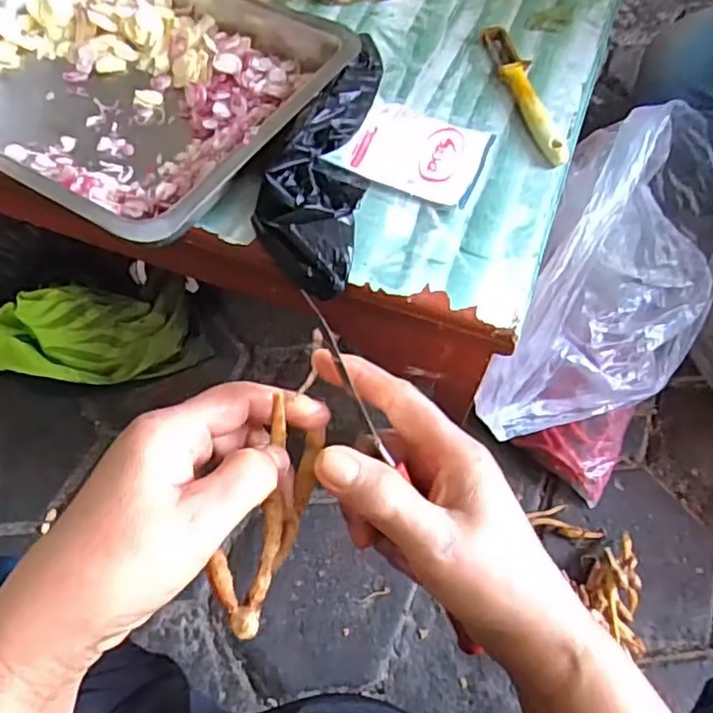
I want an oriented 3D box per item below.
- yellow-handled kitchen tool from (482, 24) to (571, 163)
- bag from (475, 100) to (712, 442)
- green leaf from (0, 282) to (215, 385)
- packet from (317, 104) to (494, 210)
[{"bbox_3d":[0.146,-0.231,0.543,0.024,0.015,0.173,-10,62,-8],"label":"yellow-handled kitchen tool"},{"bbox_3d":[0.269,-0.069,0.611,0.196,0.222,0.293,21,62,11],"label":"bag"},{"bbox_3d":[-0.329,-0.026,0.775,0.278,0.081,0.112,-1,61,-4],"label":"green leaf"},{"bbox_3d":[0.048,-0.168,0.506,0.111,0.020,0.082,20,62,8],"label":"packet"}]

